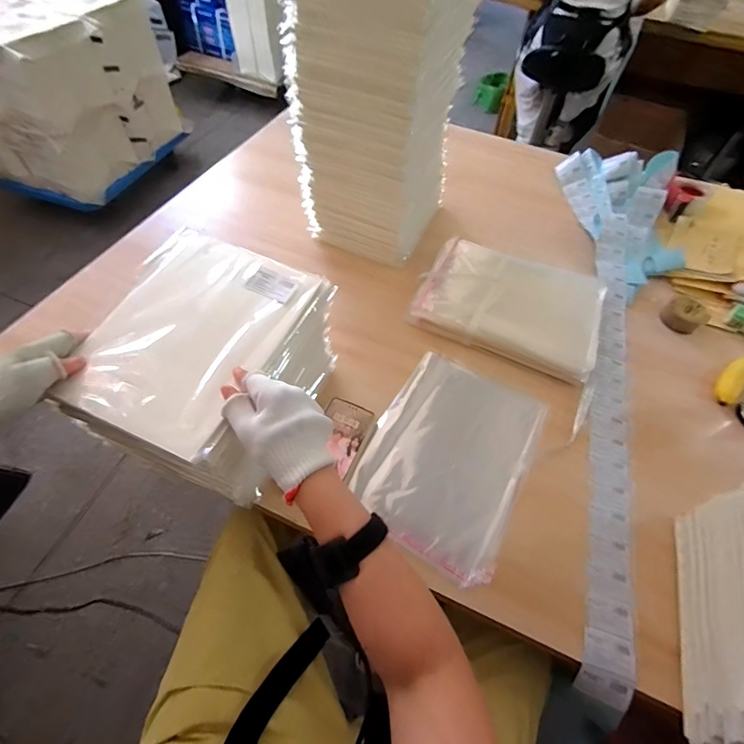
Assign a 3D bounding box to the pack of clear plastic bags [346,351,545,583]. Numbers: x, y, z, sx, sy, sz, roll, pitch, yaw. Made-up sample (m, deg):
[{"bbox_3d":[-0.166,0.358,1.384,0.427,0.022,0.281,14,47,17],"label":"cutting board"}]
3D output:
[{"bbox_3d":[0.118,0.124,0.622,0.226,0.023,0.308,26,60,13],"label":"pack of clear plastic bags"}]

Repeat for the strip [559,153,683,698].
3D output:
[{"bbox_3d":[0.449,-0.093,0.768,0.232,0.064,1.191,16,60,12],"label":"strip"}]

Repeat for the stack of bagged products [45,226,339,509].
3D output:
[{"bbox_3d":[-0.200,-0.005,0.524,0.209,0.188,0.263,21,59,10],"label":"stack of bagged products"}]

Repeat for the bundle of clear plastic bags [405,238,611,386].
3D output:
[{"bbox_3d":[0.266,-0.139,0.775,0.331,0.054,0.258,23,59,11],"label":"bundle of clear plastic bags"}]

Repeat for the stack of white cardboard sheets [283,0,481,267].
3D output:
[{"bbox_3d":[0.017,-0.455,0.715,0.222,0.465,0.231,23,59,11],"label":"stack of white cardboard sheets"}]

